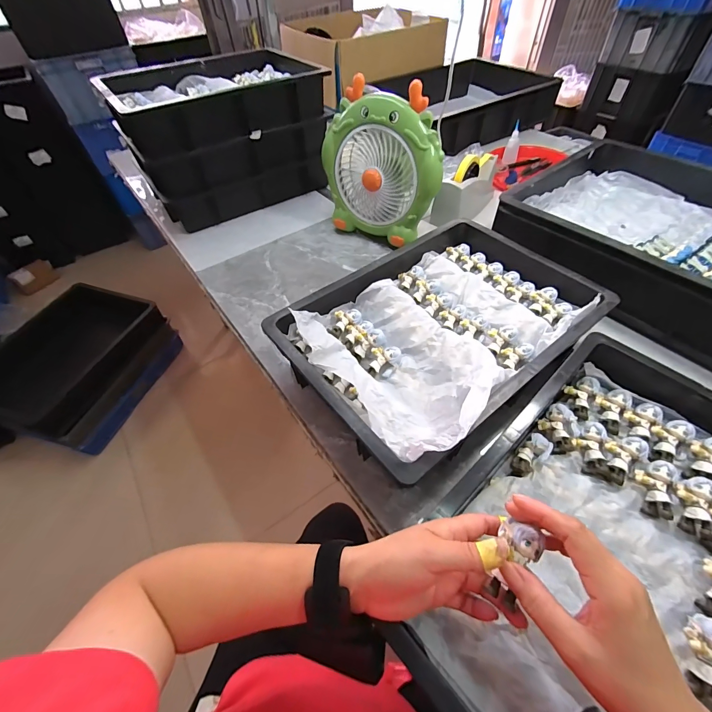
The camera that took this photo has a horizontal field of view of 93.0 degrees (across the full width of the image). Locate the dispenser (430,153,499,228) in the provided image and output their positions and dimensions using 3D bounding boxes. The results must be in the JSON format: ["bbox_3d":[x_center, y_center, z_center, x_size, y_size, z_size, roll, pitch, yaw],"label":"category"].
[{"bbox_3d":[0.271,-0.411,0.807,0.096,0.116,0.208,26,57,22],"label":"dispenser"}]

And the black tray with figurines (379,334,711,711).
[{"bbox_3d":[0.284,0.195,0.335,0.470,0.072,0.325,-37,59,-24],"label":"black tray with figurines"}]

